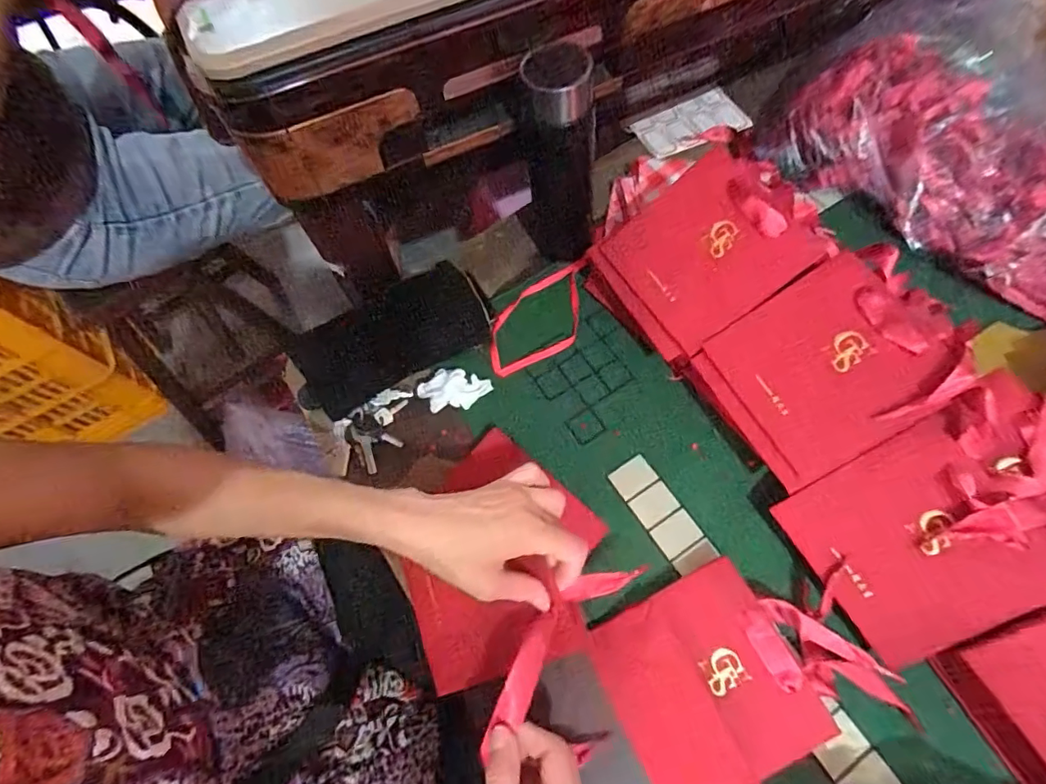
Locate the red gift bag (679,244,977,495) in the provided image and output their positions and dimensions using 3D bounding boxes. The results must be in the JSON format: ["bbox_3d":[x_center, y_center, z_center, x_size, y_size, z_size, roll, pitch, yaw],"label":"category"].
[{"bbox_3d":[0.251,-0.020,0.421,0.178,0.017,0.144,-38,71,22],"label":"red gift bag"}]

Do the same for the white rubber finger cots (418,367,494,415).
[{"bbox_3d":[-0.068,-0.003,0.511,0.070,0.033,0.039,-7,66,-1],"label":"white rubber finger cots"}]

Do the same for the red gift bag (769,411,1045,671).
[{"bbox_3d":[0.299,0.114,0.384,0.144,0.018,0.140,-38,68,16],"label":"red gift bag"}]

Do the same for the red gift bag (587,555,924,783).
[{"bbox_3d":[0.169,0.215,0.394,0.197,0.026,0.142,-20,67,-6],"label":"red gift bag"}]

